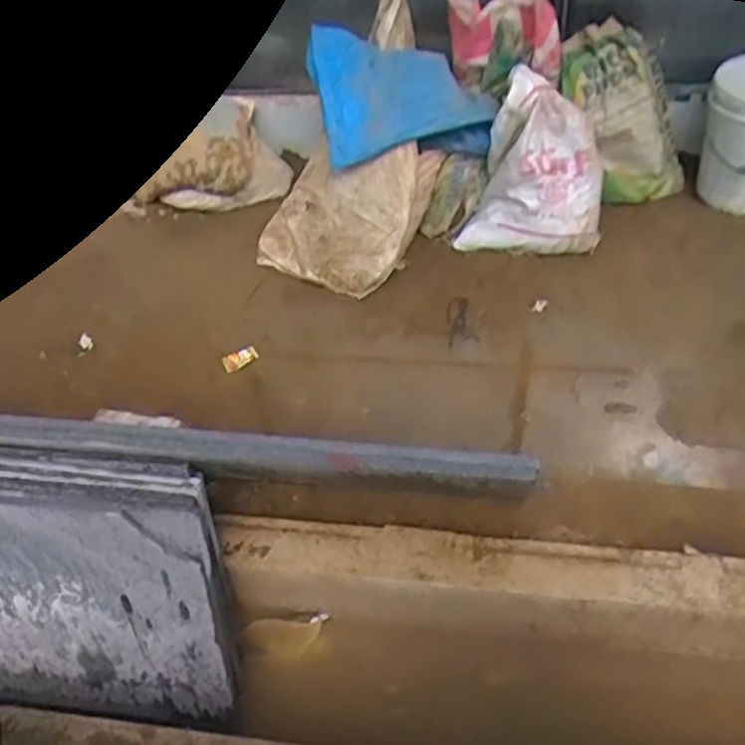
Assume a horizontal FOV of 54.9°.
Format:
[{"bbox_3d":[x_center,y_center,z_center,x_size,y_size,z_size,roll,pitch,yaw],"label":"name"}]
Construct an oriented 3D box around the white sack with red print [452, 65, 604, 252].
[{"bbox_3d":[0.399,-0.492,1.789,0.365,0.448,0.138,7,49,13],"label":"white sack with red print"}]

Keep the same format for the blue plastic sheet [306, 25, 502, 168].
[{"bbox_3d":[0.067,-0.700,1.804,0.452,0.269,0.210,0,48,6],"label":"blue plastic sheet"}]

